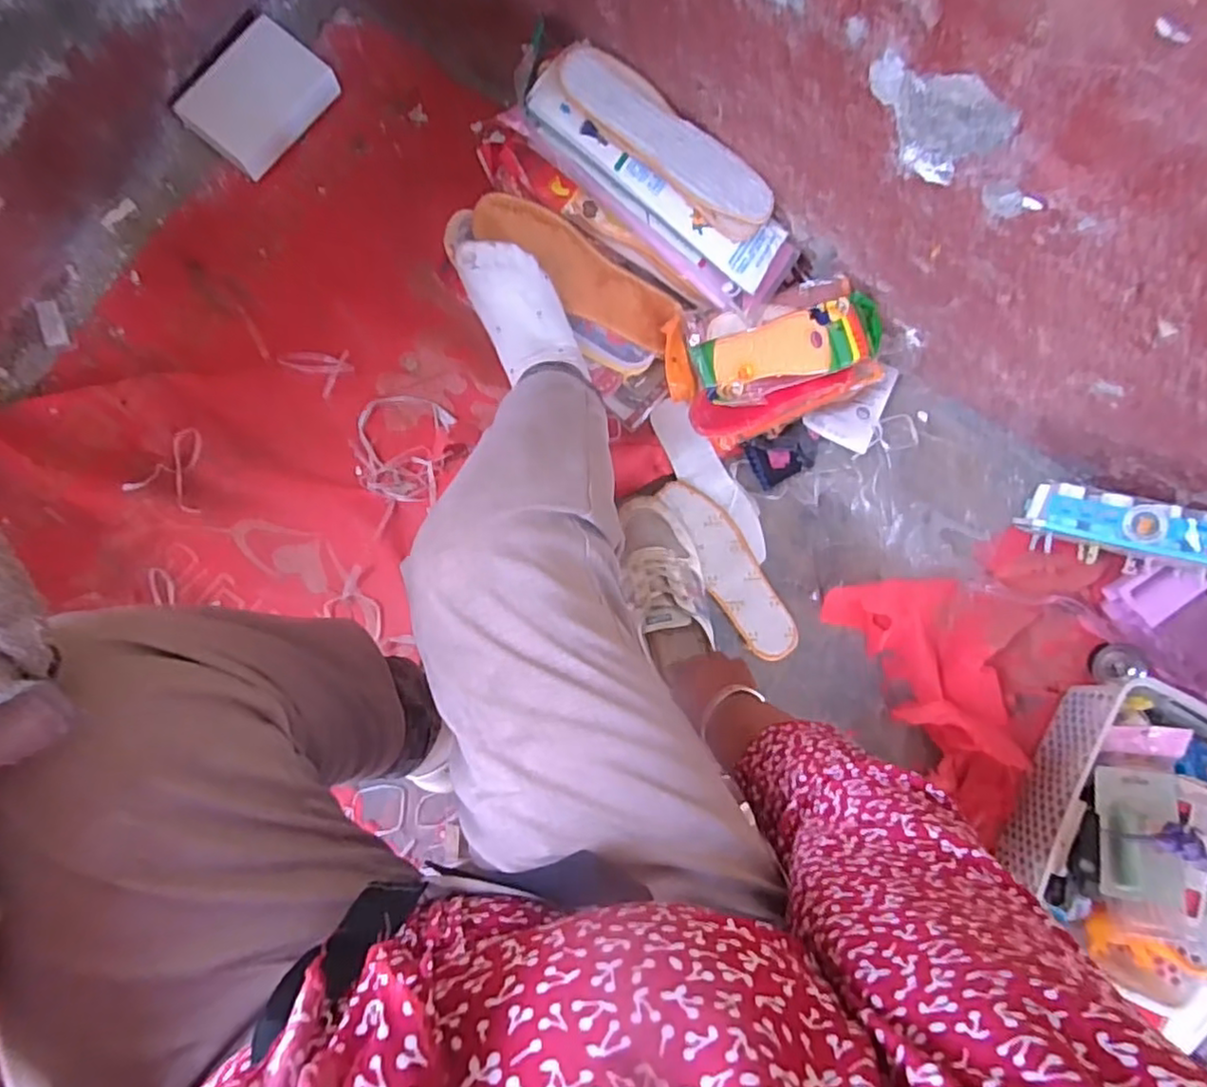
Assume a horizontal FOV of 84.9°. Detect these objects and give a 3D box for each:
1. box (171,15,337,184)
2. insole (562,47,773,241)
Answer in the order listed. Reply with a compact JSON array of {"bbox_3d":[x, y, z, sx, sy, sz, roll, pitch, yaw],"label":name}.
[{"bbox_3d":[-0.397,-0.515,0.763,0.108,0.048,0.156,40,83,1],"label":"box"},{"bbox_3d":[0.067,-0.386,0.639,0.230,0.019,0.077,36,71,-14],"label":"insole"}]

